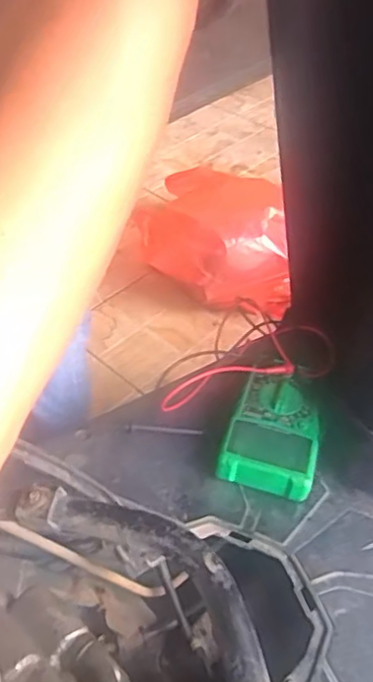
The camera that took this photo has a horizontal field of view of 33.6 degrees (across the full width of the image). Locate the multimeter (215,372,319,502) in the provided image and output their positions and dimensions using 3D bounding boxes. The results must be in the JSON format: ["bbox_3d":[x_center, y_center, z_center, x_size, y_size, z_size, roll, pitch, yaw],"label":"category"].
[{"bbox_3d":[0.077,0.076,0.540,0.075,0.035,0.120,9,46,12],"label":"multimeter"}]

